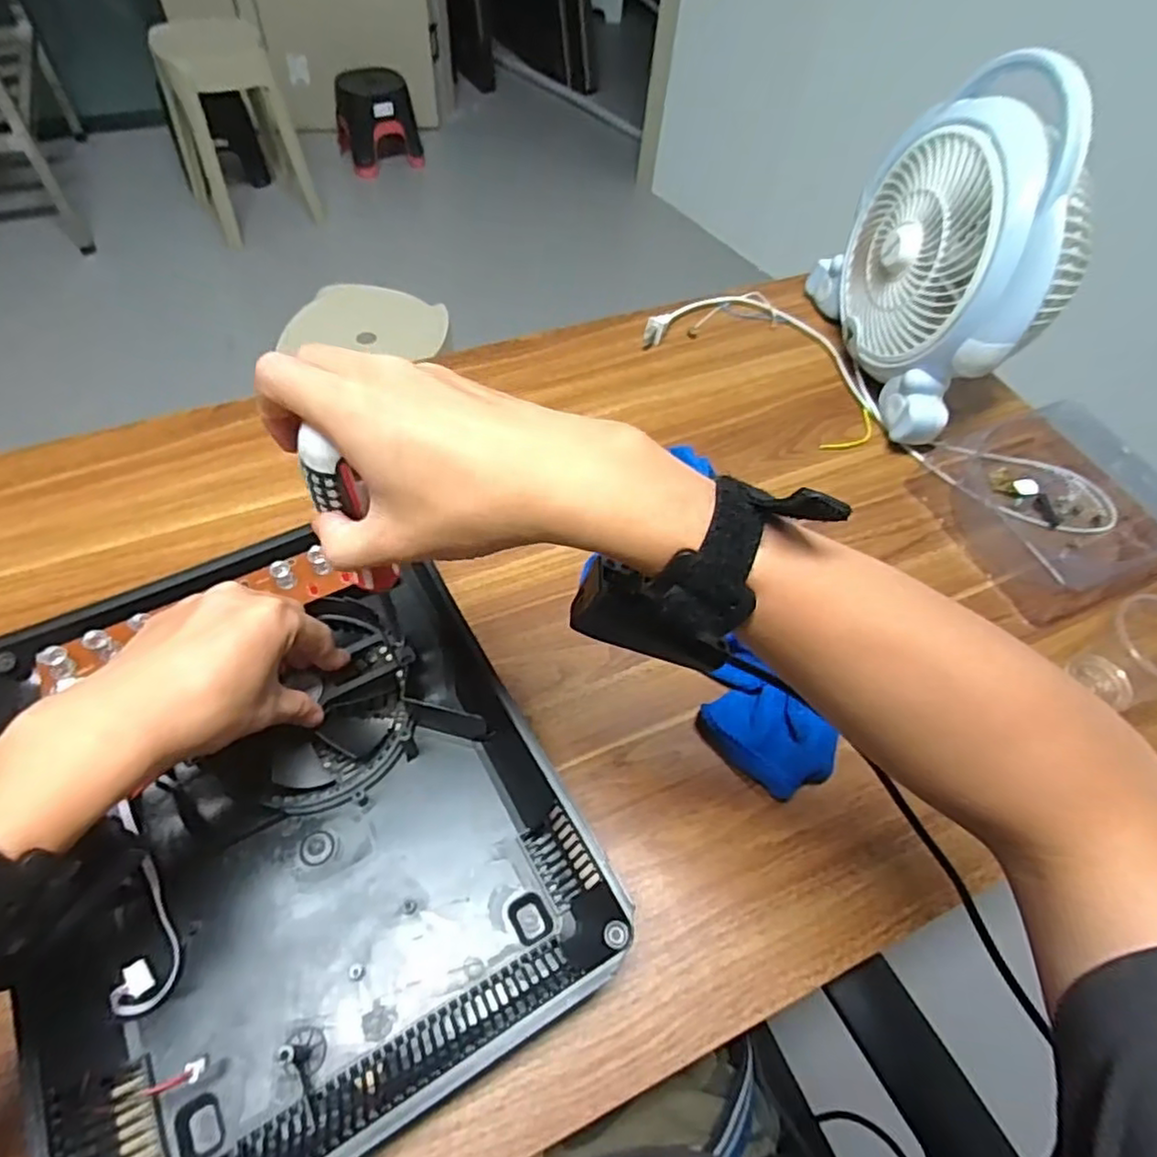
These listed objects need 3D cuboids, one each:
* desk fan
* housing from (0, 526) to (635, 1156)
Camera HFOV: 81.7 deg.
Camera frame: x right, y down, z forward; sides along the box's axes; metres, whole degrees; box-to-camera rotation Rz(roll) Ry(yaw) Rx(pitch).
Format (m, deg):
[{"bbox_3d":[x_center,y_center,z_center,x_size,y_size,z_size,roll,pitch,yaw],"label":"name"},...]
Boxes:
[{"bbox_3d":[0.340,-0.295,0.607,0.123,0.247,0.263,-9,58,-11],"label":"desk fan"},{"bbox_3d":[-0.164,0.130,0.386,0.267,0.051,0.330,-25,63,-20],"label":"housing"}]

